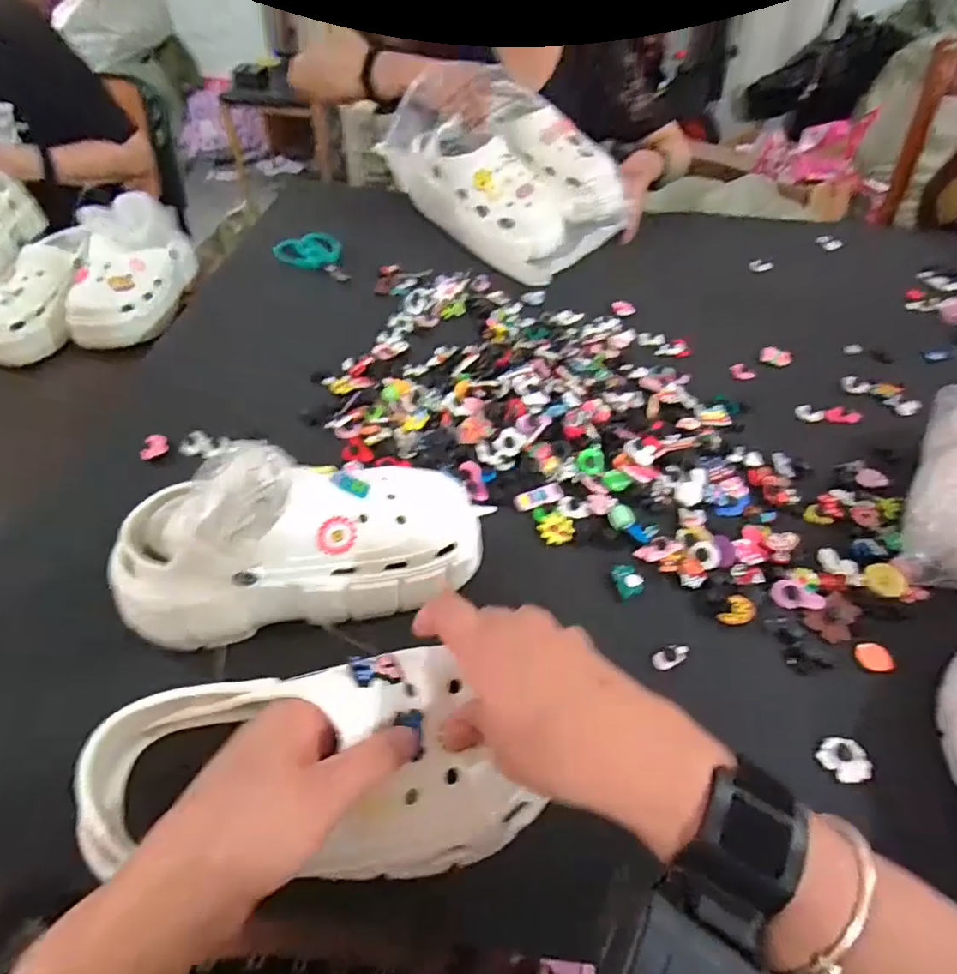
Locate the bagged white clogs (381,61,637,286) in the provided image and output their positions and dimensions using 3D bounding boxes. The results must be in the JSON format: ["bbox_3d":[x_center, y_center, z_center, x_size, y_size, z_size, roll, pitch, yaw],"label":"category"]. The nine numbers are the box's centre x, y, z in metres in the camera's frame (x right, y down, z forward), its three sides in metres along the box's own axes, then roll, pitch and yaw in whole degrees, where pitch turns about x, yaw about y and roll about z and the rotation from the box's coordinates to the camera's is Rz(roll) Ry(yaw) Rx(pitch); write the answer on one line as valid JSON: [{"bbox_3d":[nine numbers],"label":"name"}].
[{"bbox_3d":[0.043,-0.453,0.833,0.298,0.164,0.201,38,57,27],"label":"bagged white clogs"}]

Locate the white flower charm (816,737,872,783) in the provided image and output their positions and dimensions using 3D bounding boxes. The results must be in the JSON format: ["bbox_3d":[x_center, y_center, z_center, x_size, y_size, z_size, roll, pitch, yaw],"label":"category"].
[{"bbox_3d":[0.245,0.182,0.389,0.030,0.008,0.028,-1,49,-4],"label":"white flower charm"}]

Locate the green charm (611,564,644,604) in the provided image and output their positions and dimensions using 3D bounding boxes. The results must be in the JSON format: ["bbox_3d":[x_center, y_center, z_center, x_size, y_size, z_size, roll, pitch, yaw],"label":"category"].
[{"bbox_3d":[0.122,0.078,0.472,0.024,0.010,0.030,-9,50,-11],"label":"green charm"}]

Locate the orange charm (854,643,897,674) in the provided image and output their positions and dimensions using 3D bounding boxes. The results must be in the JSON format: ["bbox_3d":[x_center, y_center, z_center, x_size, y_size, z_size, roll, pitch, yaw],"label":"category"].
[{"bbox_3d":[0.297,0.128,0.438,0.022,0.008,0.025,-6,49,-8],"label":"orange charm"}]

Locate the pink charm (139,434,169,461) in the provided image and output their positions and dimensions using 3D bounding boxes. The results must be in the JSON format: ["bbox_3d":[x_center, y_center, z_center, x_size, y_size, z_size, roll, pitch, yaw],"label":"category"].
[{"bbox_3d":[-0.310,-0.039,0.557,0.025,0.009,0.025,-19,52,-18],"label":"pink charm"}]

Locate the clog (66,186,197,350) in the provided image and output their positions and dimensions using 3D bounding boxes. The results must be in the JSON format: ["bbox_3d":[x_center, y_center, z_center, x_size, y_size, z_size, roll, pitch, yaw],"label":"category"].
[{"bbox_3d":[-0.516,-0.325,0.856,0.123,0.128,0.214,-2,49,-4],"label":"clog"}]

